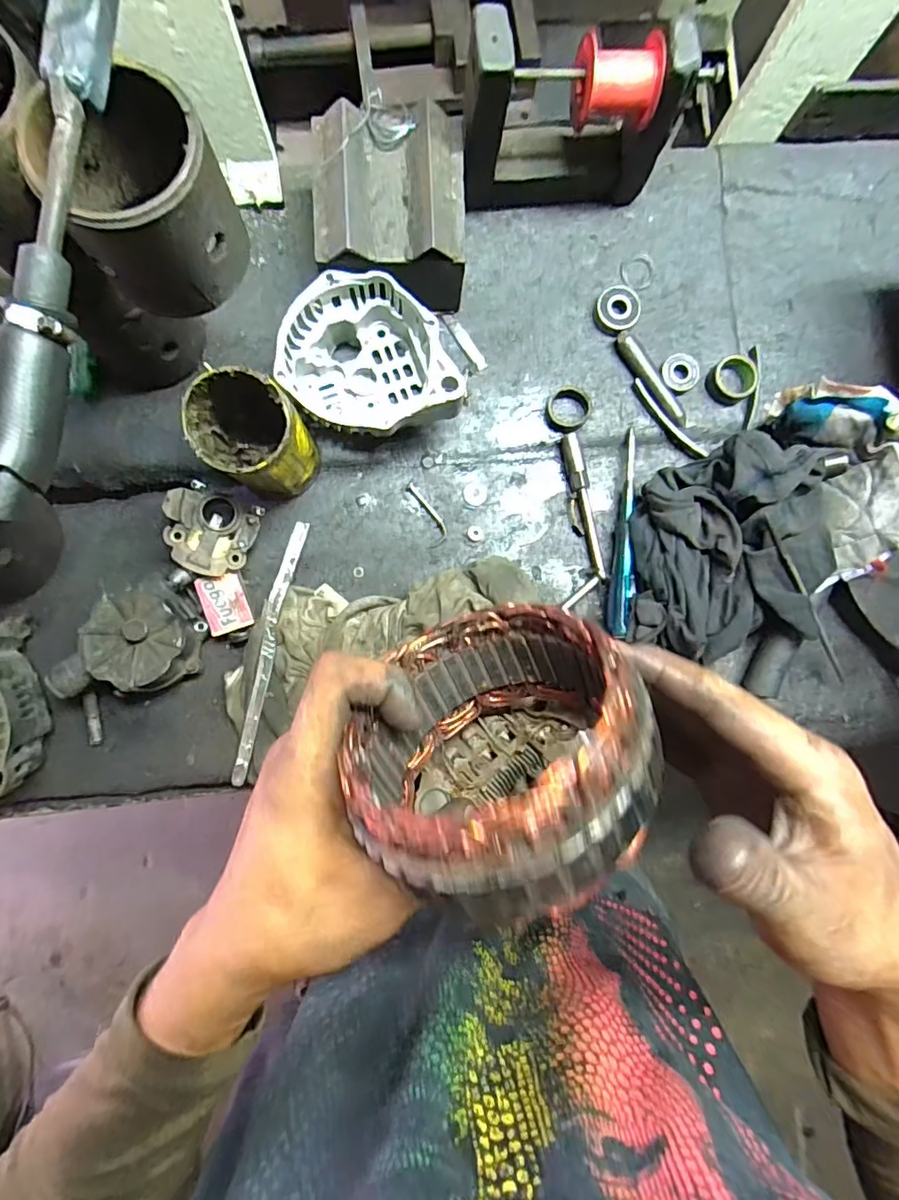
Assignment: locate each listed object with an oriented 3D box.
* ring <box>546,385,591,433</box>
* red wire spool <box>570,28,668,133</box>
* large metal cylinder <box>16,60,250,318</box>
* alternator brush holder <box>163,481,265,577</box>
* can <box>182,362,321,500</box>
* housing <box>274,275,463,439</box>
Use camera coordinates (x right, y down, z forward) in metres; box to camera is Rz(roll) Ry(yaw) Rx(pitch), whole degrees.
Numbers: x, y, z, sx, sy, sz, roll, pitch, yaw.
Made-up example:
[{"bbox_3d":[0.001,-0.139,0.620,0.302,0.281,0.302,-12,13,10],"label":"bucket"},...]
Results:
[{"bbox_3d":[0.109,-0.175,0.484,0.038,0.018,0.039,0,87,-2],"label":"ring"},{"bbox_3d":[0.123,-0.387,0.396,0.061,0.046,0.049,-6,87,-3],"label":"red wire spool"},{"bbox_3d":[-0.167,-0.223,0.295,0.082,0.078,0.082,0,87,-2],"label":"large metal cylinder"},{"bbox_3d":[-0.210,-0.059,0.465,0.073,0.036,0.071,0,87,-2],"label":"alternator brush holder"},{"bbox_3d":[-0.152,-0.122,0.426,0.073,0.119,0.071,0,87,-2],"label":"can"},{"bbox_3d":[-0.065,-0.188,0.451,0.150,0.078,0.123,43,86,1],"label":"housing"}]

